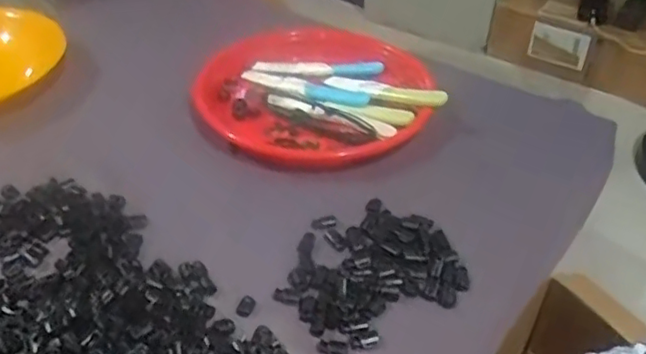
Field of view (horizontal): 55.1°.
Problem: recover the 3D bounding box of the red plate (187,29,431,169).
[{"bbox_3d":[-0.019,-0.100,0.697,0.255,0.037,0.250,1,40,-1],"label":"red plate"}]

